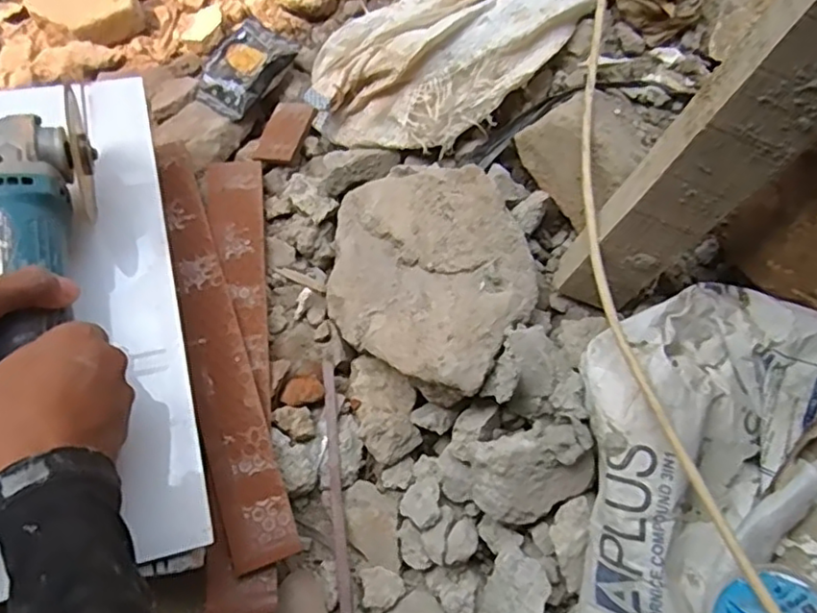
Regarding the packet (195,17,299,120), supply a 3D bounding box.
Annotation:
[{"bbox_3d":[-0.180,-0.261,0.690,0.092,0.023,0.116,30,78,25],"label":"packet"}]

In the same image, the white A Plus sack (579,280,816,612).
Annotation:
[{"bbox_3d":[0.188,0.116,0.441,0.170,0.073,0.297,27,78,9],"label":"white A Plus sack"}]

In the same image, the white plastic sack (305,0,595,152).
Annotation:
[{"bbox_3d":[0.044,-0.287,0.588,0.220,0.080,0.329,30,86,22],"label":"white plastic sack"}]

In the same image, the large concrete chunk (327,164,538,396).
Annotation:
[{"bbox_3d":[0.011,-0.031,0.538,0.204,0.090,0.163,40,68,15],"label":"large concrete chunk"}]

